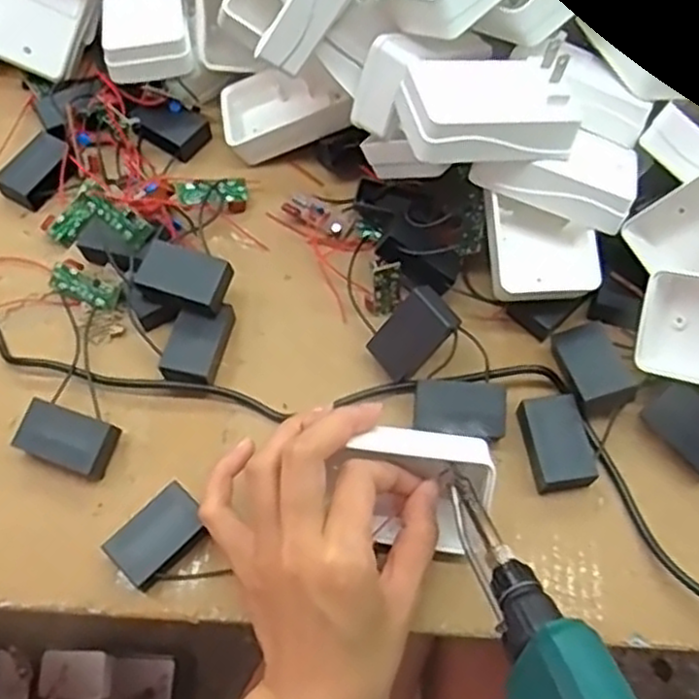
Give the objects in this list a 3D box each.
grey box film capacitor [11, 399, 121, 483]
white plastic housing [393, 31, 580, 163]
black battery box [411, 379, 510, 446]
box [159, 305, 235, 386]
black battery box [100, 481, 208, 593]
[{"bbox_3d":[-0.152,0.049,0.400,0.048,0.021,0.030,19,69,8],"label":"grey box film capacitor"},{"bbox_3d":[0.071,-0.127,0.386,0.088,0.037,0.056,-10,68,-3],"label":"white plastic housing"},{"bbox_3d":[0.060,0.035,0.405,0.049,0.021,0.029,3,68,2],"label":"black battery box"},{"bbox_3d":[-0.088,-0.003,0.426,0.029,0.018,0.050,14,68,6],"label":"box"},{"bbox_3d":[-0.095,0.095,0.374,0.032,0.018,0.047,42,74,16],"label":"black battery box"}]

